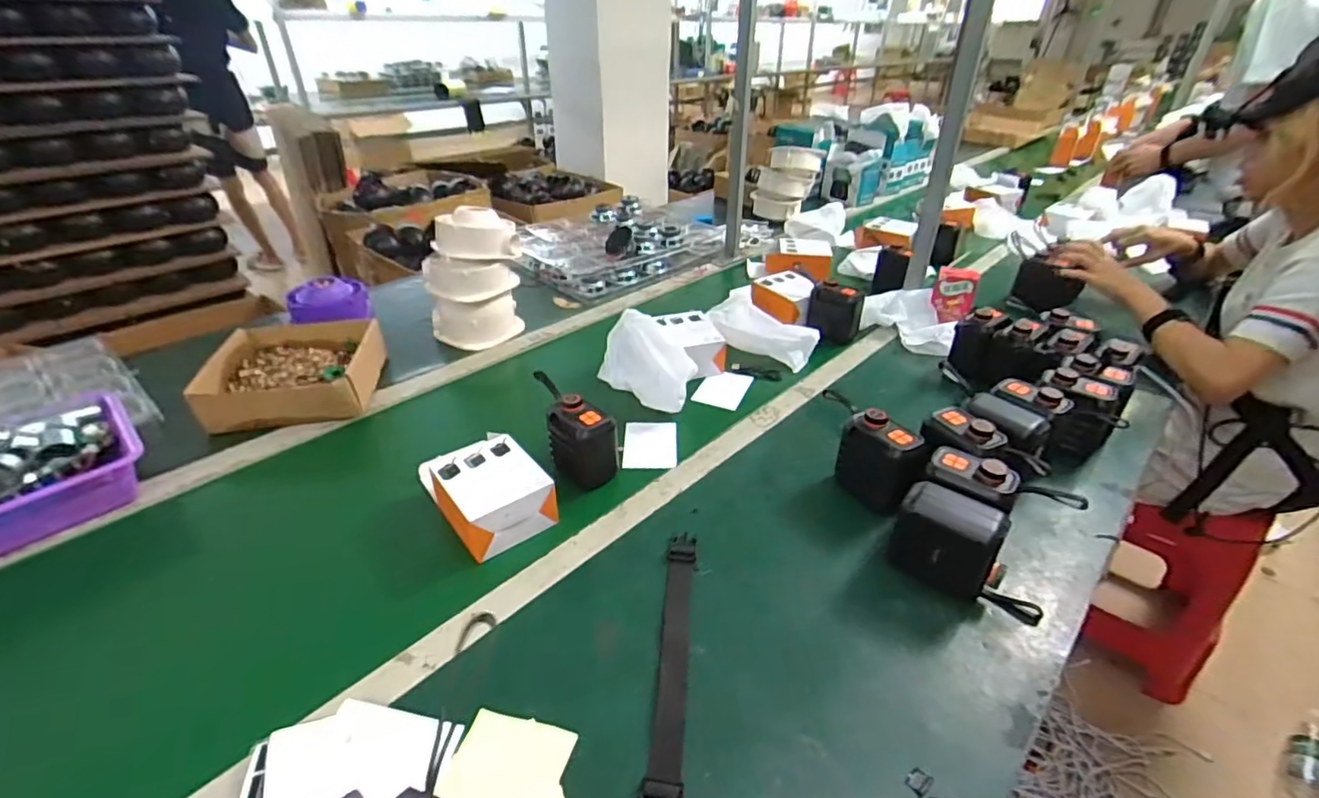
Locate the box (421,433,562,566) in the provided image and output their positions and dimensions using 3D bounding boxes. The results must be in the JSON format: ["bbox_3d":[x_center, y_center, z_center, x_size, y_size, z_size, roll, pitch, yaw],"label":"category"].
[{"bbox_3d":[-0.195,0.106,0.654,0.110,0.064,0.125,-23,39,-32],"label":"box"}]

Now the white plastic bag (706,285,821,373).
[{"bbox_3d":[0.173,-0.116,0.962,0.164,0.078,0.099,20,38,29],"label":"white plastic bag"}]

